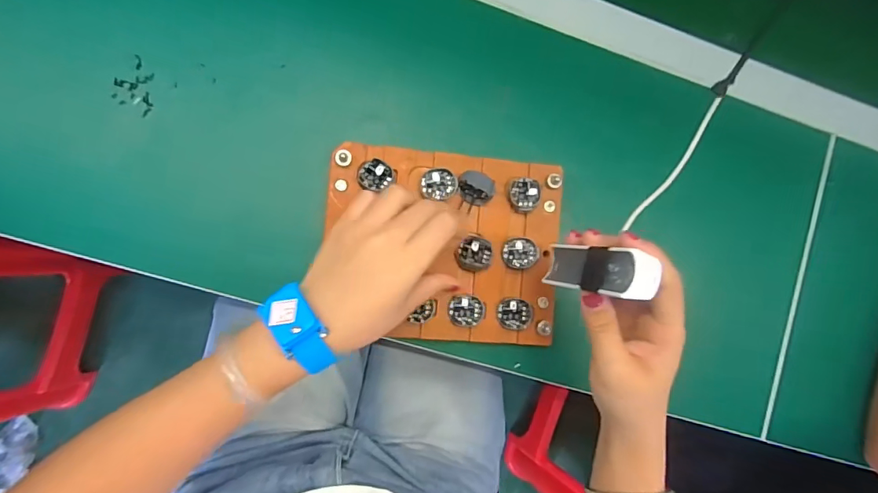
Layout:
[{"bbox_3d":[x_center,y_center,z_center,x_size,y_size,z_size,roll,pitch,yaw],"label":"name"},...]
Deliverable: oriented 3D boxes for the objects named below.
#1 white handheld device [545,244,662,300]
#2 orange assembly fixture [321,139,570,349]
[{"bbox_3d":[0.093,0.015,0.278,0.018,0.065,0.025,19,85,-34],"label":"white handheld device"},{"bbox_3d":[0.006,-0.001,0.372,0.184,0.017,0.149,5,87,-9],"label":"orange assembly fixture"}]

